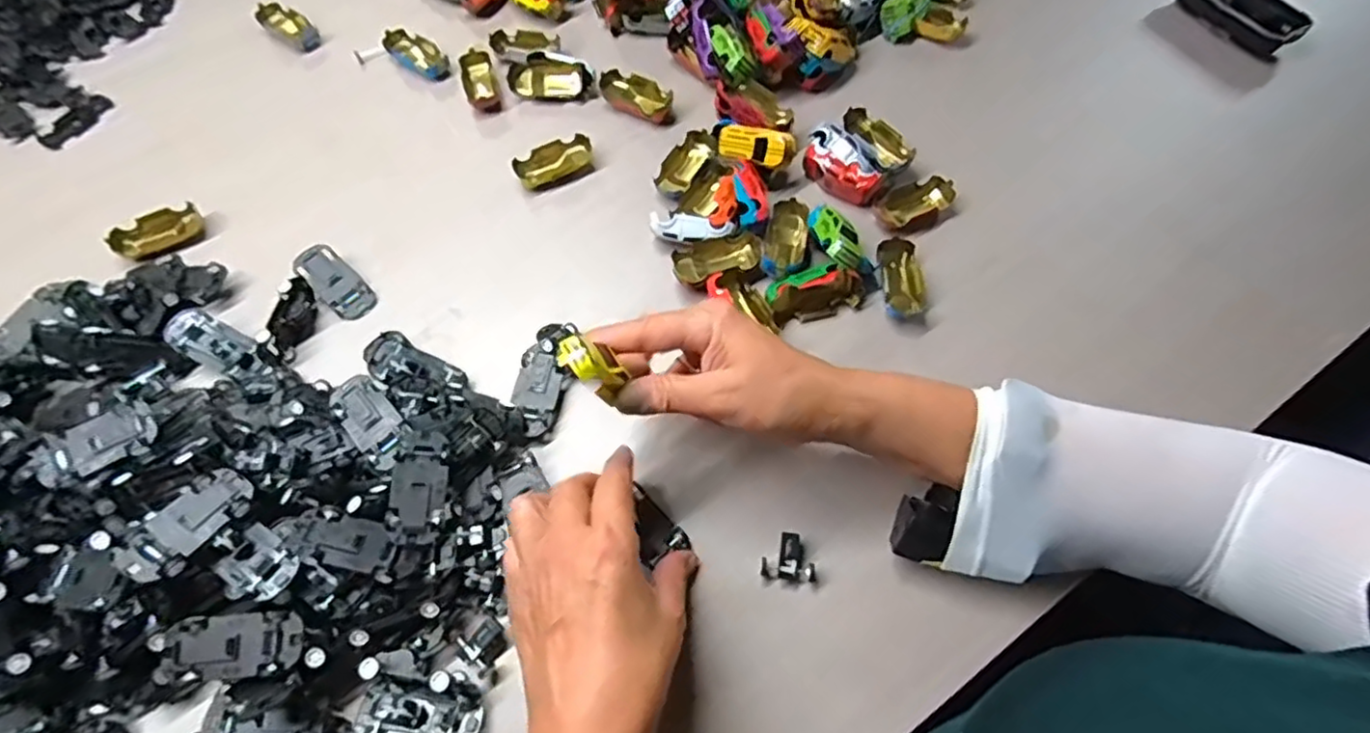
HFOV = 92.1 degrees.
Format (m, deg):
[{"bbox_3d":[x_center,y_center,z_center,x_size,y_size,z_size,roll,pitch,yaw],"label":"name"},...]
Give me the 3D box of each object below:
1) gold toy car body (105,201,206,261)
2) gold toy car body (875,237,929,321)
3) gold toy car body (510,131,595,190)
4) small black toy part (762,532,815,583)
[{"bbox_3d":[-0.406,-0.103,0.509,0.061,0.014,0.034,-27,64,-12],"label":"gold toy car body"},{"bbox_3d":[0.157,-0.063,0.475,0.031,0.015,0.062,-2,62,1],"label":"gold toy car body"},{"bbox_3d":[-0.106,-0.166,0.537,0.064,0.015,0.031,-24,64,-10],"label":"gold toy car body"},{"bbox_3d":[0.062,0.111,0.389,0.032,0.008,0.027,7,63,6],"label":"small black toy part"}]

